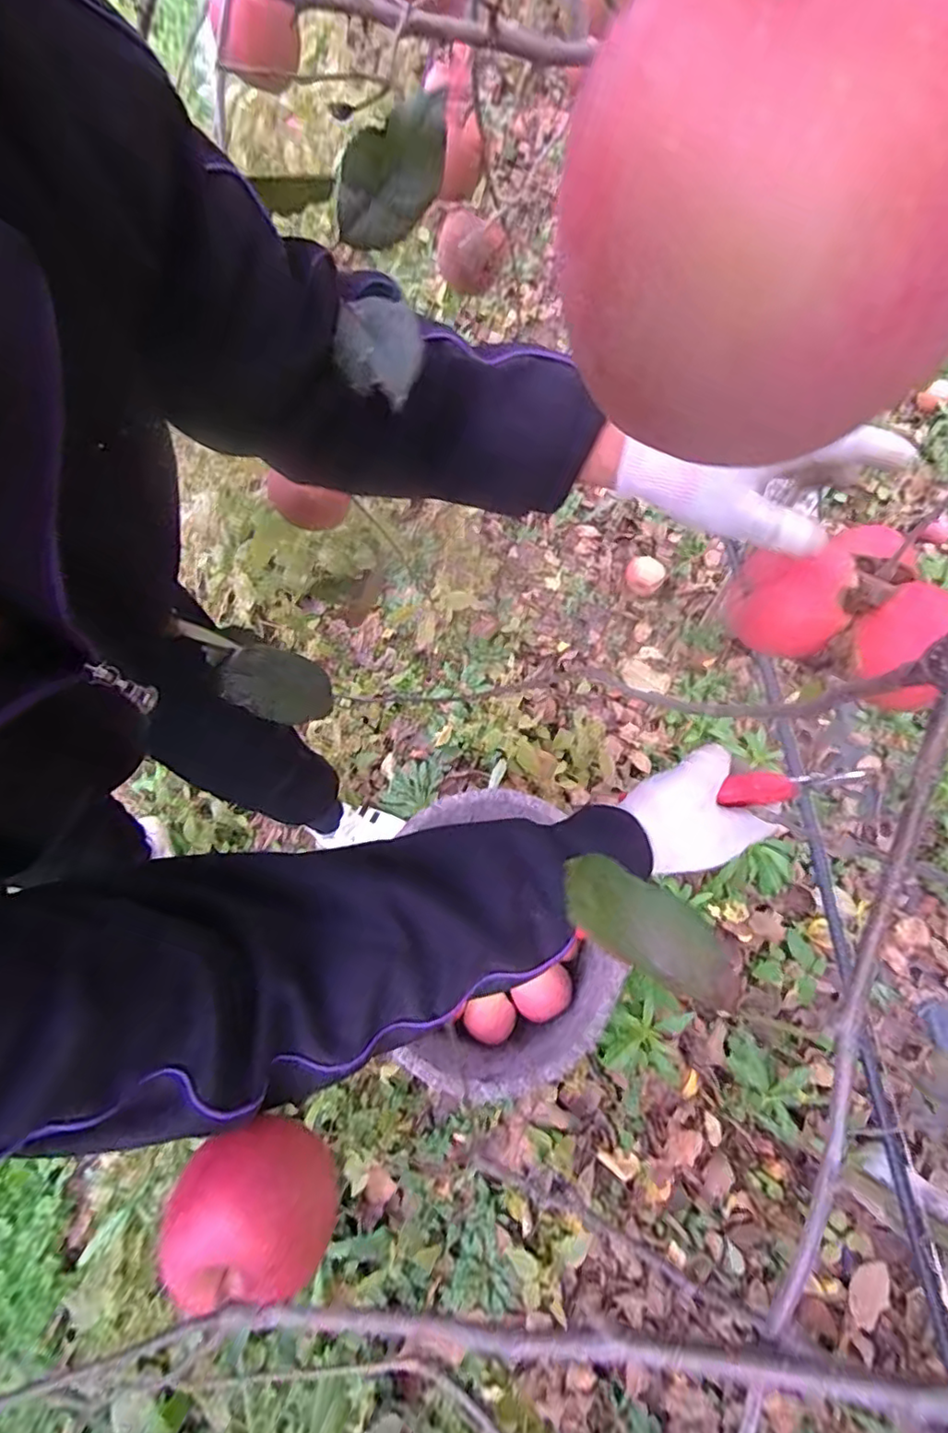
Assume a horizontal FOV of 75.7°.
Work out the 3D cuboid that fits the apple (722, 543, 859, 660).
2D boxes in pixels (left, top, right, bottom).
[{"bbox_3d":[0.219,-0.081,0.430,0.067,0.056,0.063,19,70,8],"label":"apple"}]

